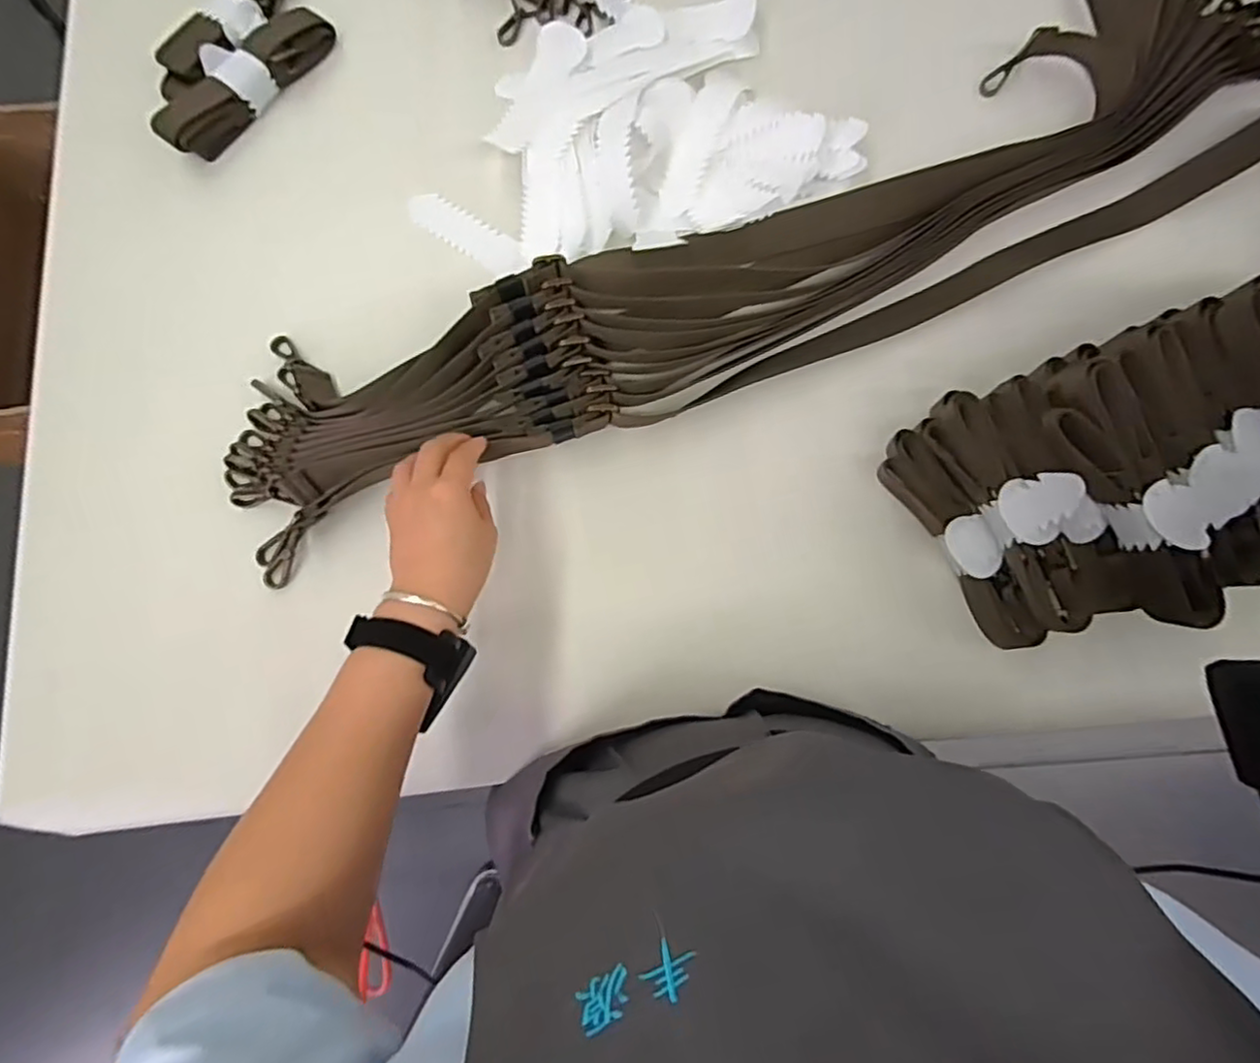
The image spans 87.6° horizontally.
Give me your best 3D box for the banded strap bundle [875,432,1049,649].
[{"bbox_3d":[0.269,0.006,0.542,0.032,0.051,0.192,-28,80,-5],"label":"banded strap bundle"}]

